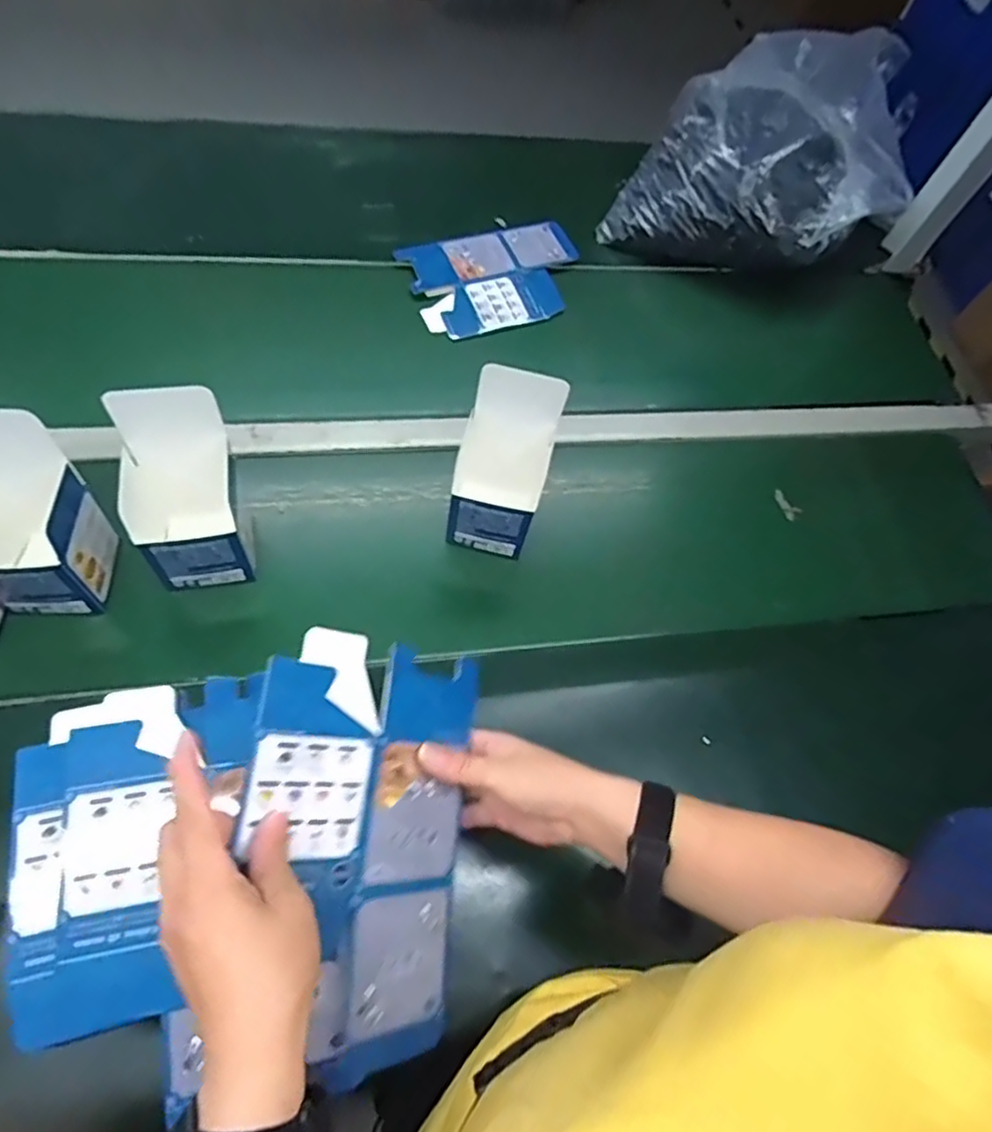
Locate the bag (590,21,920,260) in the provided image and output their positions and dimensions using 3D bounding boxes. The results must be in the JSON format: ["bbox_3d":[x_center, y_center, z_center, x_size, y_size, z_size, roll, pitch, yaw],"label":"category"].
[{"bbox_3d":[0.396,-0.596,0.946,0.399,0.181,0.328,15,61,6],"label":"bag"}]

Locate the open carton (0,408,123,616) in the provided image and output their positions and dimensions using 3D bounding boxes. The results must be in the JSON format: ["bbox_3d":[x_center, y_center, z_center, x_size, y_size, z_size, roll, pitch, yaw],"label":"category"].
[{"bbox_3d":[-0.392,-0.039,0.539,0.089,0.160,0.099,-4,61,-5],"label":"open carton"}]

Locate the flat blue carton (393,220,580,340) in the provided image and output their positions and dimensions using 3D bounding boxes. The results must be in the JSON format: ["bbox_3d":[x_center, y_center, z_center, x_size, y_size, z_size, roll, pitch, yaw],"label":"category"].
[{"bbox_3d":[0.004,-0.384,0.863,0.234,0.014,0.150,-22,78,-16],"label":"flat blue carton"}]

